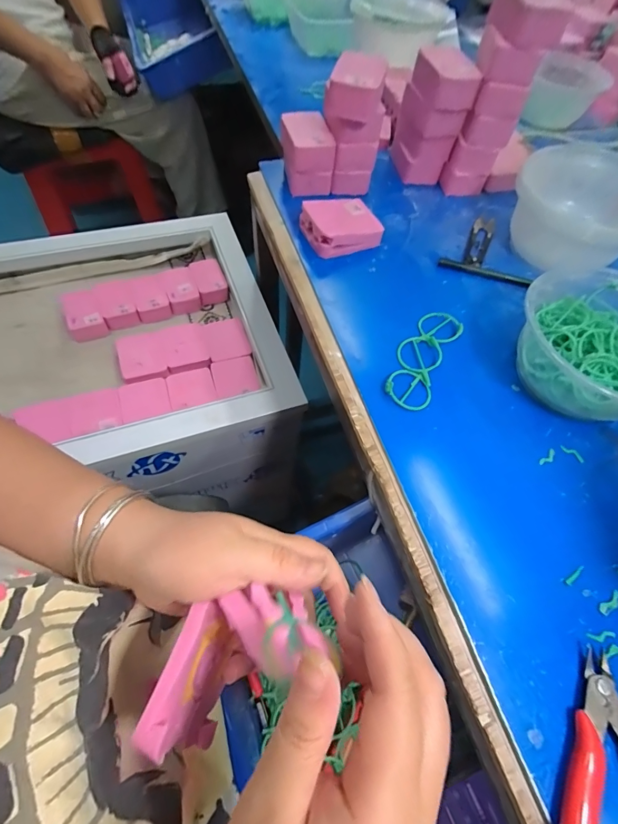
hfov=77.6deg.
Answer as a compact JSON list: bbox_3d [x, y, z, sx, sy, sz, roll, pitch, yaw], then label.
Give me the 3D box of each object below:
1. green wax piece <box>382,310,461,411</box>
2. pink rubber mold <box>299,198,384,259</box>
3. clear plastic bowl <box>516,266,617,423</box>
[{"bbox_3d":[0.096,-0.048,0.323,0.040,0.009,0.111,26,62,12],"label":"green wax piece"},{"bbox_3d":[0.032,-0.189,0.394,0.070,0.033,0.056,-20,62,-14],"label":"pink rubber mold"},{"bbox_3d":[0.232,-0.051,0.307,0.120,0.059,0.133,-29,65,-18],"label":"clear plastic bowl"}]

